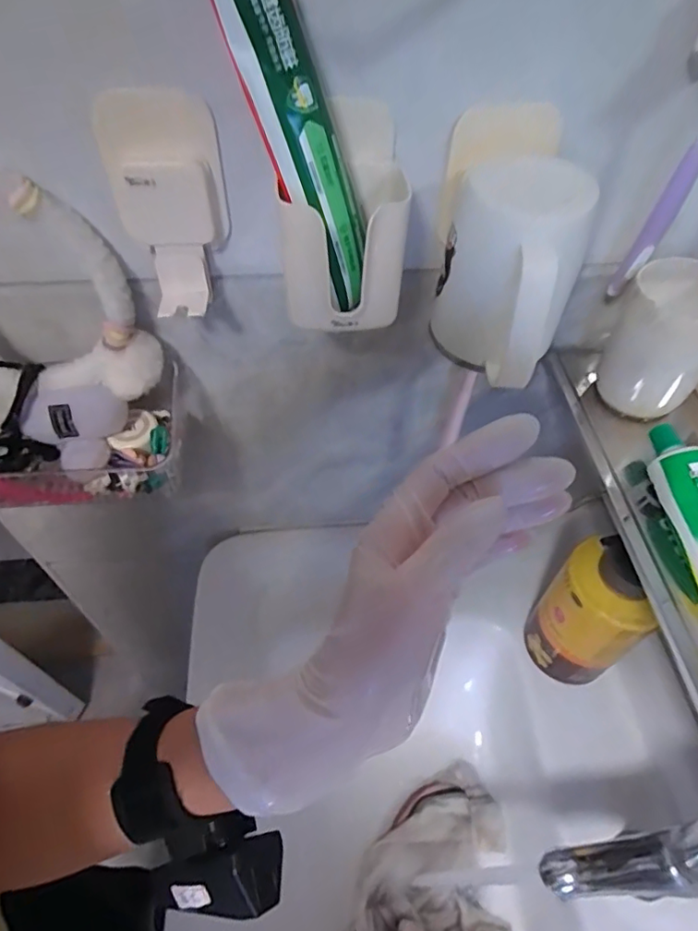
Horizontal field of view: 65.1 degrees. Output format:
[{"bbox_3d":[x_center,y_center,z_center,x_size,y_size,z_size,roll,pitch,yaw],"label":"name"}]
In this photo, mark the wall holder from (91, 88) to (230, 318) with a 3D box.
[{"bbox_3d":[-0.110,-0.157,0.341,0.069,0.115,0.051,-11,53,-10],"label":"wall holder"}]

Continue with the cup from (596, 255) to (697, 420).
[{"bbox_3d":[0.232,-0.091,0.409,0.072,0.097,0.075,26,56,18],"label":"cup"}]

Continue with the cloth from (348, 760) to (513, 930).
[{"bbox_3d":[0.116,0.433,0.536,0.196,0.050,0.214,27,56,19],"label":"cloth"}]

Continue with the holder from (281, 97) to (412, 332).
[{"bbox_3d":[-0.004,-0.149,0.340,0.075,0.105,0.082,2,52,0],"label":"holder"}]

